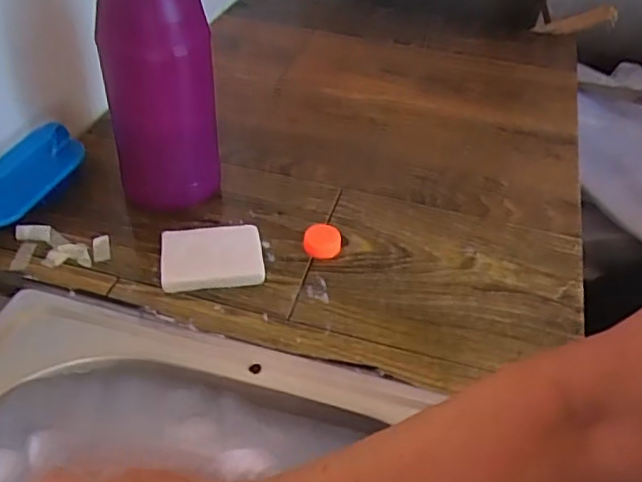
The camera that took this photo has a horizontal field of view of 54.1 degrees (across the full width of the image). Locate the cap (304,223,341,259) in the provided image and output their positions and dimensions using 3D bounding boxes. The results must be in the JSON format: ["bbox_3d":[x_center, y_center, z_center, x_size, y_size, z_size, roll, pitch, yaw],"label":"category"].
[{"bbox_3d":[0.001,0.000,0.532,0.030,0.015,0.028,3,42,-3],"label":"cap"}]

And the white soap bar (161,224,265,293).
[{"bbox_3d":[-0.087,0.013,0.506,0.078,0.019,0.057,-4,43,-10],"label":"white soap bar"}]

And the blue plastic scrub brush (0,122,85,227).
[{"bbox_3d":[-0.257,-0.056,0.544,0.055,0.046,0.114,14,43,9],"label":"blue plastic scrub brush"}]

